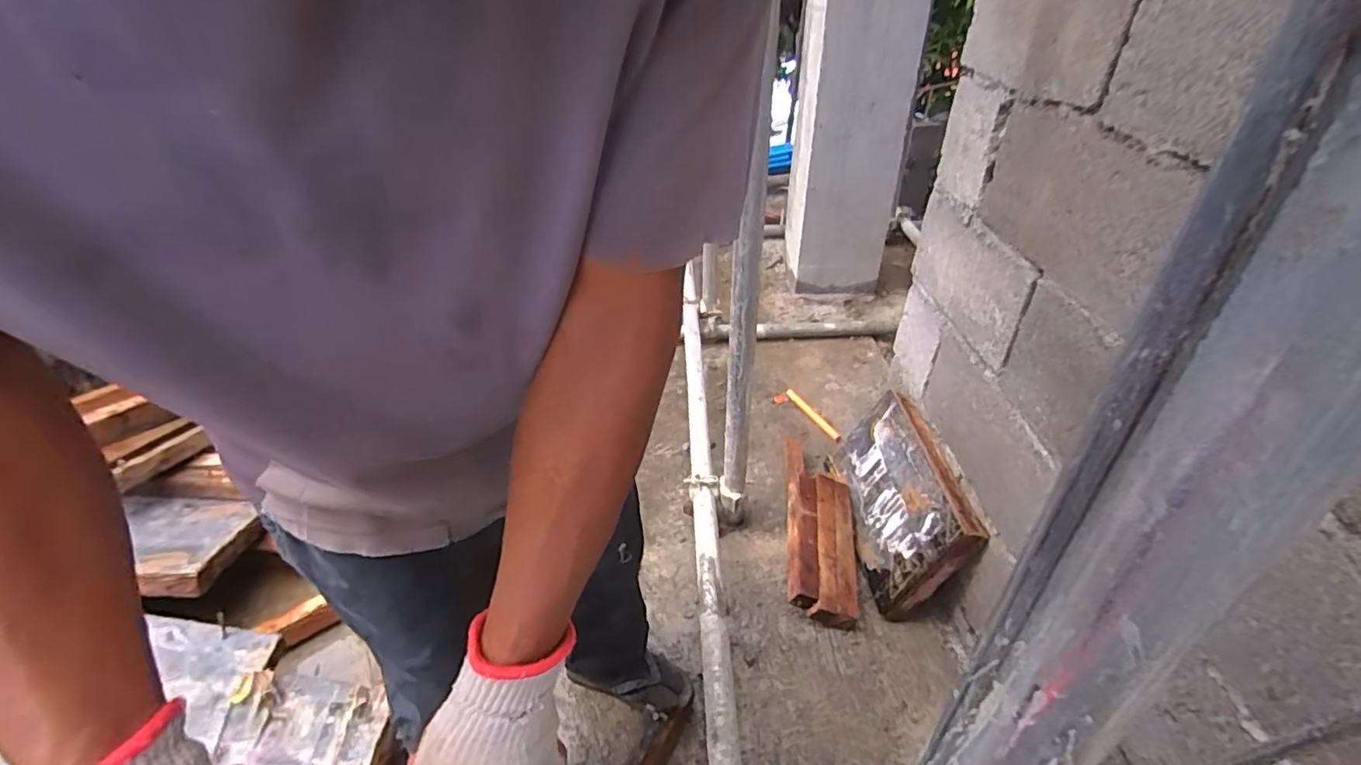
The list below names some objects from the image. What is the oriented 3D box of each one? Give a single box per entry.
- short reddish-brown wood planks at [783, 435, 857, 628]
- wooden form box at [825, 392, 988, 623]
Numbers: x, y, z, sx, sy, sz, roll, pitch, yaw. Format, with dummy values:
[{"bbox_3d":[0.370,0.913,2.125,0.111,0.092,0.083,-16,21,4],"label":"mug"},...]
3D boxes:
[{"bbox_3d":[0.301,0.293,1.280,0.144,0.102,0.480,4,36,7],"label":"short reddish-brown wood planks"},{"bbox_3d":[0.444,0.232,1.210,0.062,0.272,0.427,20,36,-16],"label":"wooden form box"}]

